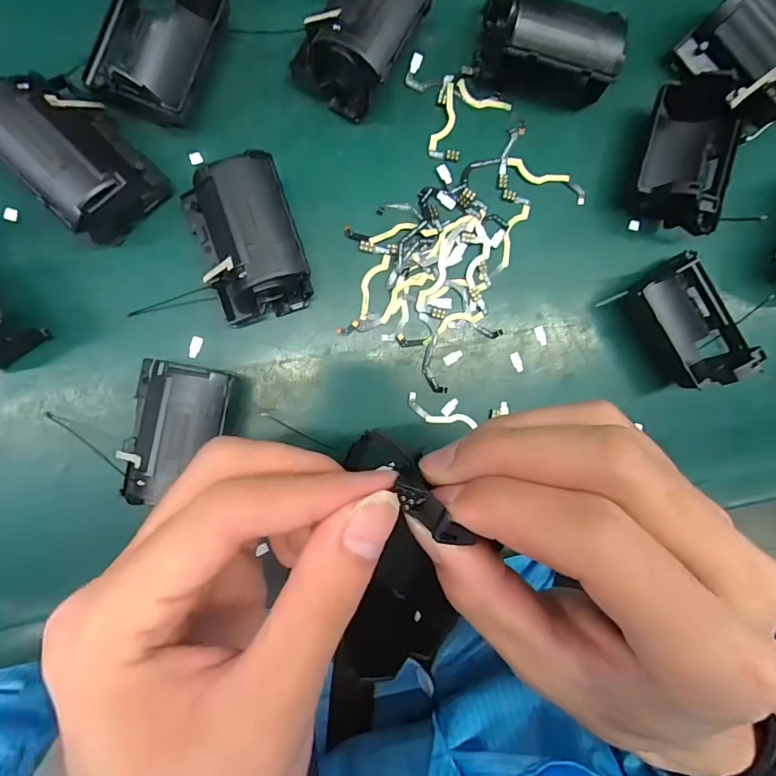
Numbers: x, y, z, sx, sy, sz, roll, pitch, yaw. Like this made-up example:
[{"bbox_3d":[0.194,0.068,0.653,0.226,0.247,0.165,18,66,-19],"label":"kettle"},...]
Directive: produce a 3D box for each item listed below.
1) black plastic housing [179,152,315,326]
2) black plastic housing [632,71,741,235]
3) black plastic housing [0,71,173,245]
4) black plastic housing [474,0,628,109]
[{"bbox_3d":[-0.068,-0.071,0.233,0.046,0.042,0.070,-18,92,-8],"label":"black plastic housing"},{"bbox_3d":[0.173,-0.131,0.264,0.052,0.038,0.081,10,88,-8],"label":"black plastic housing"},{"bbox_3d":[-0.148,-0.109,0.222,0.067,0.041,0.048,43,84,-5],"label":"black plastic housing"},{"bbox_3d":[0.086,-0.183,0.250,0.070,0.039,0.048,7,89,-8],"label":"black plastic housing"}]

